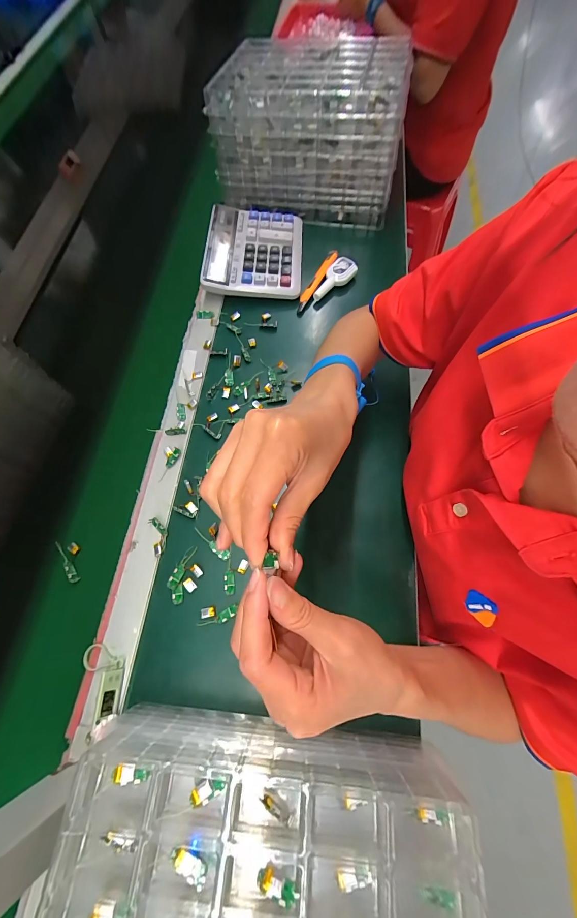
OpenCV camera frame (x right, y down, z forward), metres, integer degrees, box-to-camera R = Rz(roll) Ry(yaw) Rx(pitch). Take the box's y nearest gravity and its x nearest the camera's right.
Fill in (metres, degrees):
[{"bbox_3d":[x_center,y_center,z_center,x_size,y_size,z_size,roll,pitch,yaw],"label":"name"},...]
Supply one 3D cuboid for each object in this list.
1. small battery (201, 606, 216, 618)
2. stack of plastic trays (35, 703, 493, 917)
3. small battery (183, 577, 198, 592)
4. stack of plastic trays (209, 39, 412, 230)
[{"bbox_3d":[-0.091,0.172,0.373,0.016,0.004,0.011,-11,67,-3],"label":"small battery"},{"bbox_3d":[-0.018,0.357,0.246,0.304,0.099,0.268,0,67,3],"label":"stack of plastic trays"},{"bbox_3d":[-0.114,0.145,0.383,0.011,0.004,0.015,-41,72,-14],"label":"small battery"},{"bbox_3d":[0.031,-0.571,0.582,0.302,0.158,0.214,5,68,5],"label":"stack of plastic trays"}]

